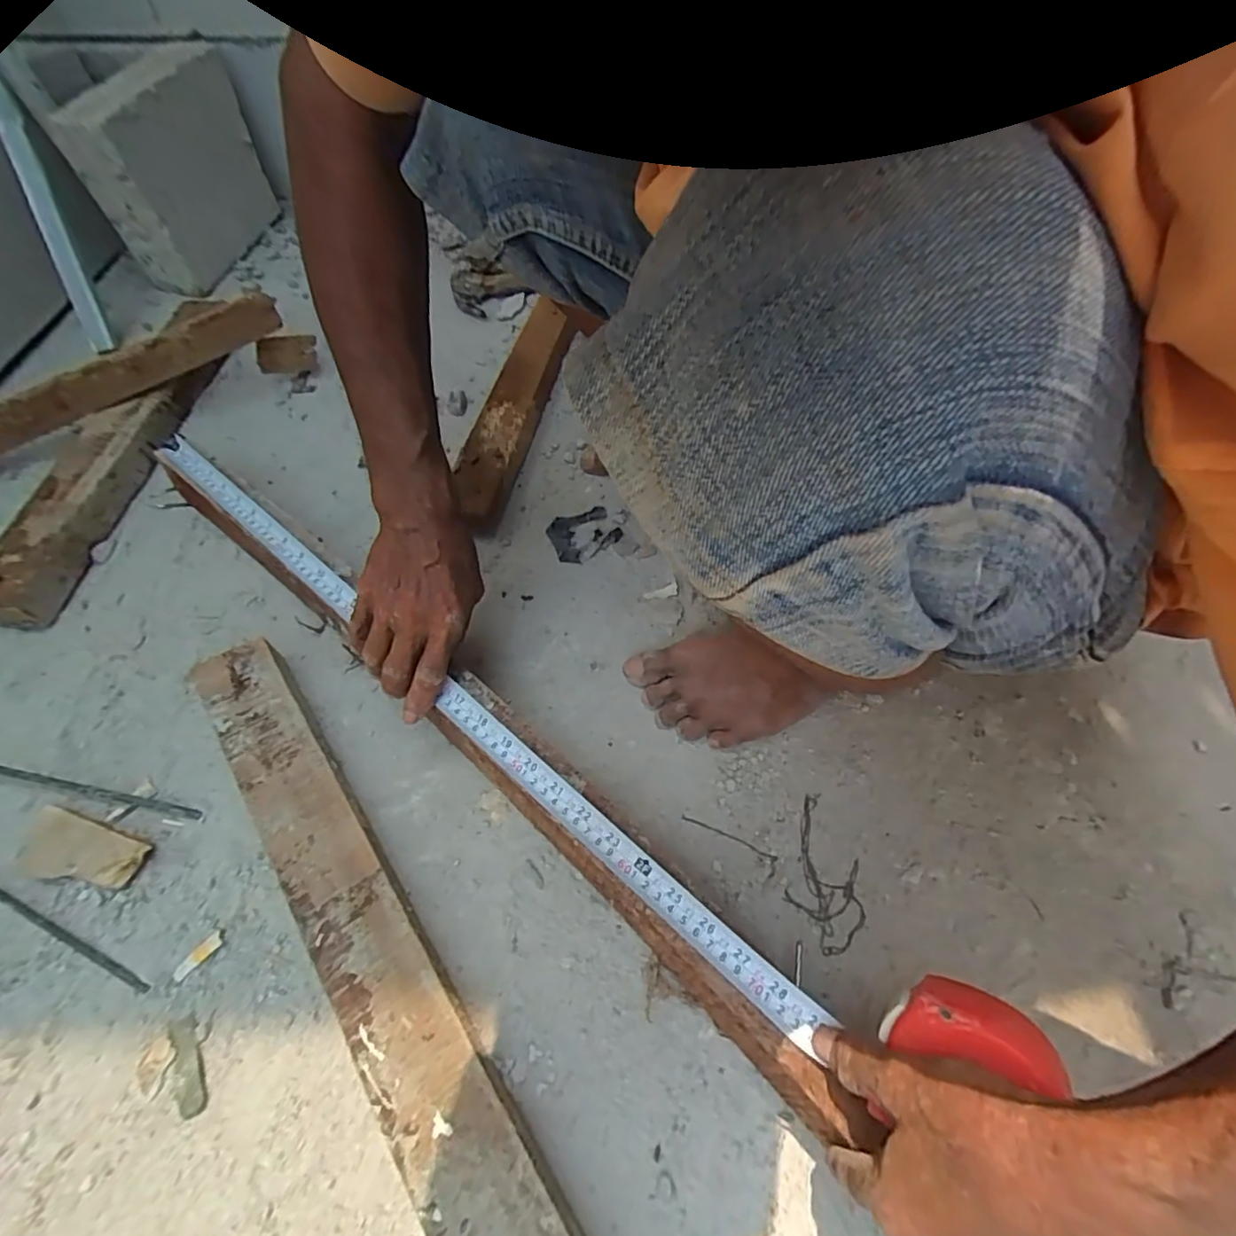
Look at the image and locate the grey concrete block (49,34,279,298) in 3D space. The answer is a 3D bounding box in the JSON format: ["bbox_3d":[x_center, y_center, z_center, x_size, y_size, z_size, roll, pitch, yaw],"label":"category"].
[{"bbox_3d":[-0.621,-0.644,0.817,0.081,0.208,0.299,0,57,10],"label":"grey concrete block"}]

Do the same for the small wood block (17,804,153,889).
[{"bbox_3d":[-0.399,0.172,0.421,0.112,0.015,0.042,3,57,21],"label":"small wood block"}]

